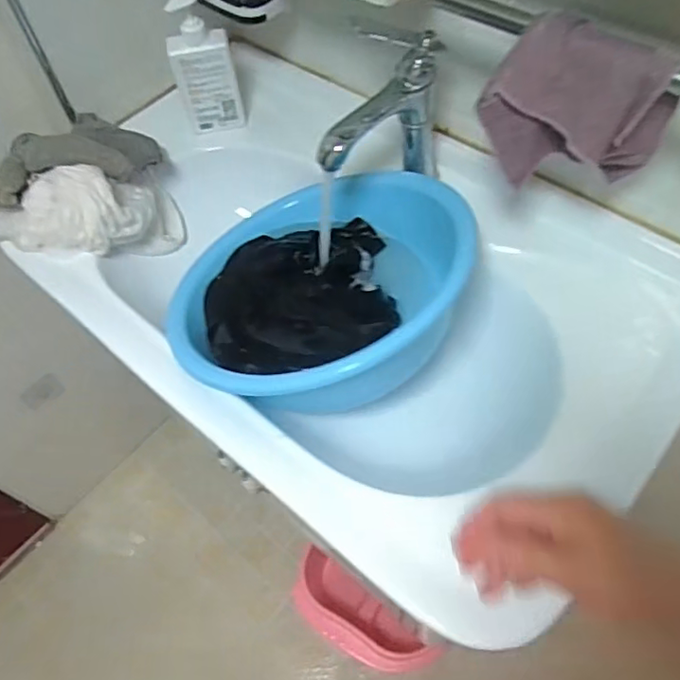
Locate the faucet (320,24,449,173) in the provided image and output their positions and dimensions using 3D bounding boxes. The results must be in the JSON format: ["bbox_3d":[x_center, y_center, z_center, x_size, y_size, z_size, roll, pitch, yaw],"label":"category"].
[{"bbox_3d":[0.049,-0.235,0.657,0.172,0.209,0.041,-29,60,-14],"label":"faucet"}]

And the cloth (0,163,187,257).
[{"bbox_3d":[-0.294,-0.159,0.740,0.229,0.110,0.094,-7,49,-43],"label":"cloth"}]

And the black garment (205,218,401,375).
[{"bbox_3d":[-0.047,-0.058,0.704,0.222,0.046,0.189,-14,58,-5],"label":"black garment"}]

